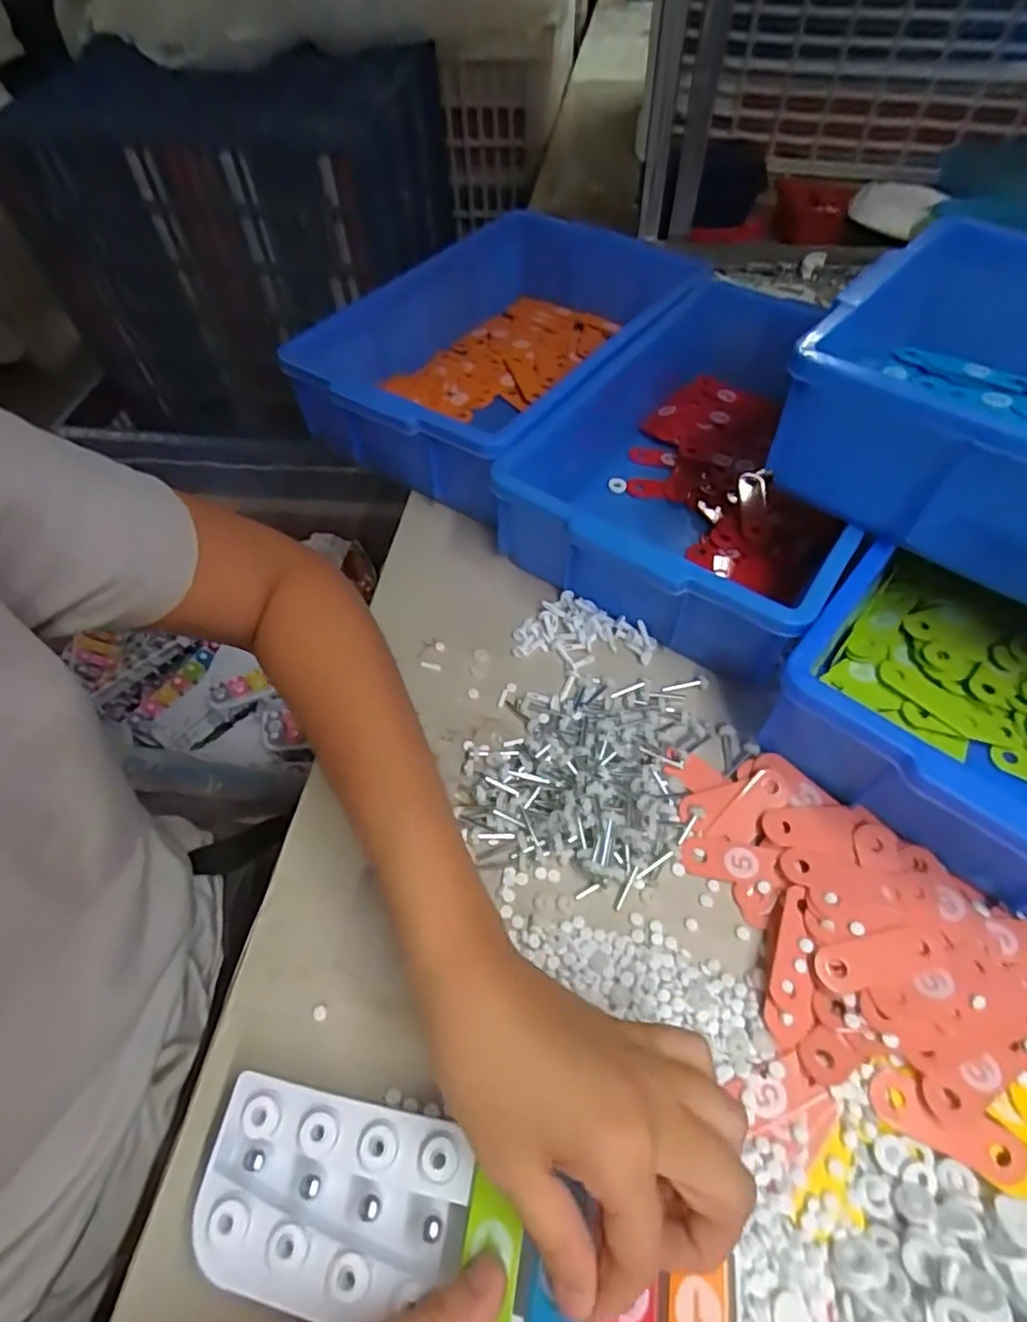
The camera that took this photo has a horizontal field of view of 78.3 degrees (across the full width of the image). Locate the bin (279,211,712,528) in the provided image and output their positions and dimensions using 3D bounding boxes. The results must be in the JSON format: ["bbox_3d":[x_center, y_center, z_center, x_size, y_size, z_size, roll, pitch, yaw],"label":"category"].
[{"bbox_3d":[-0.013,-0.301,0.617,0.260,0.108,0.363,28,61,20],"label":"bin"}]

